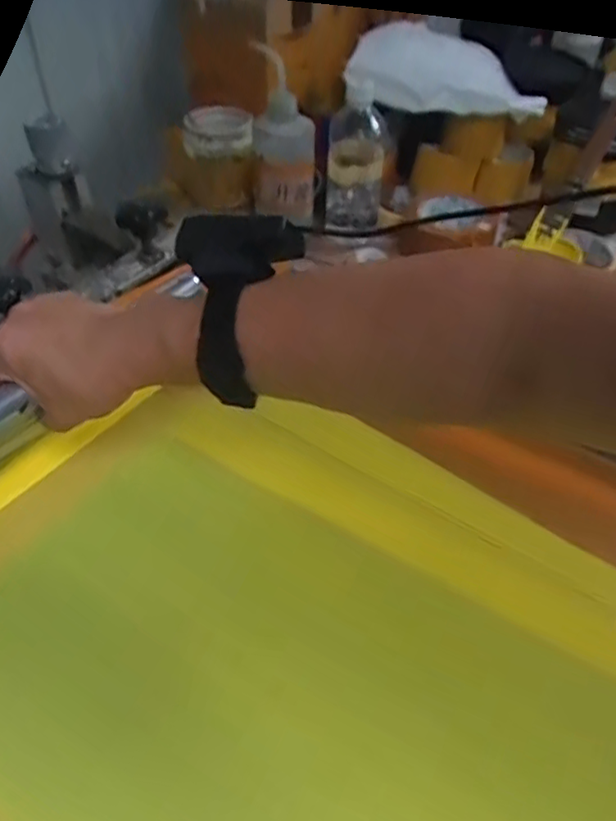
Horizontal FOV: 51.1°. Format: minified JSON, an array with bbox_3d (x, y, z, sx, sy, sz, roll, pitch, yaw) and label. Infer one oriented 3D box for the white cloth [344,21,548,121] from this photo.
[{"bbox_3d":[0.157,-0.373,0.721,0.215,0.089,0.113,0,46,0],"label":"white cloth"}]

